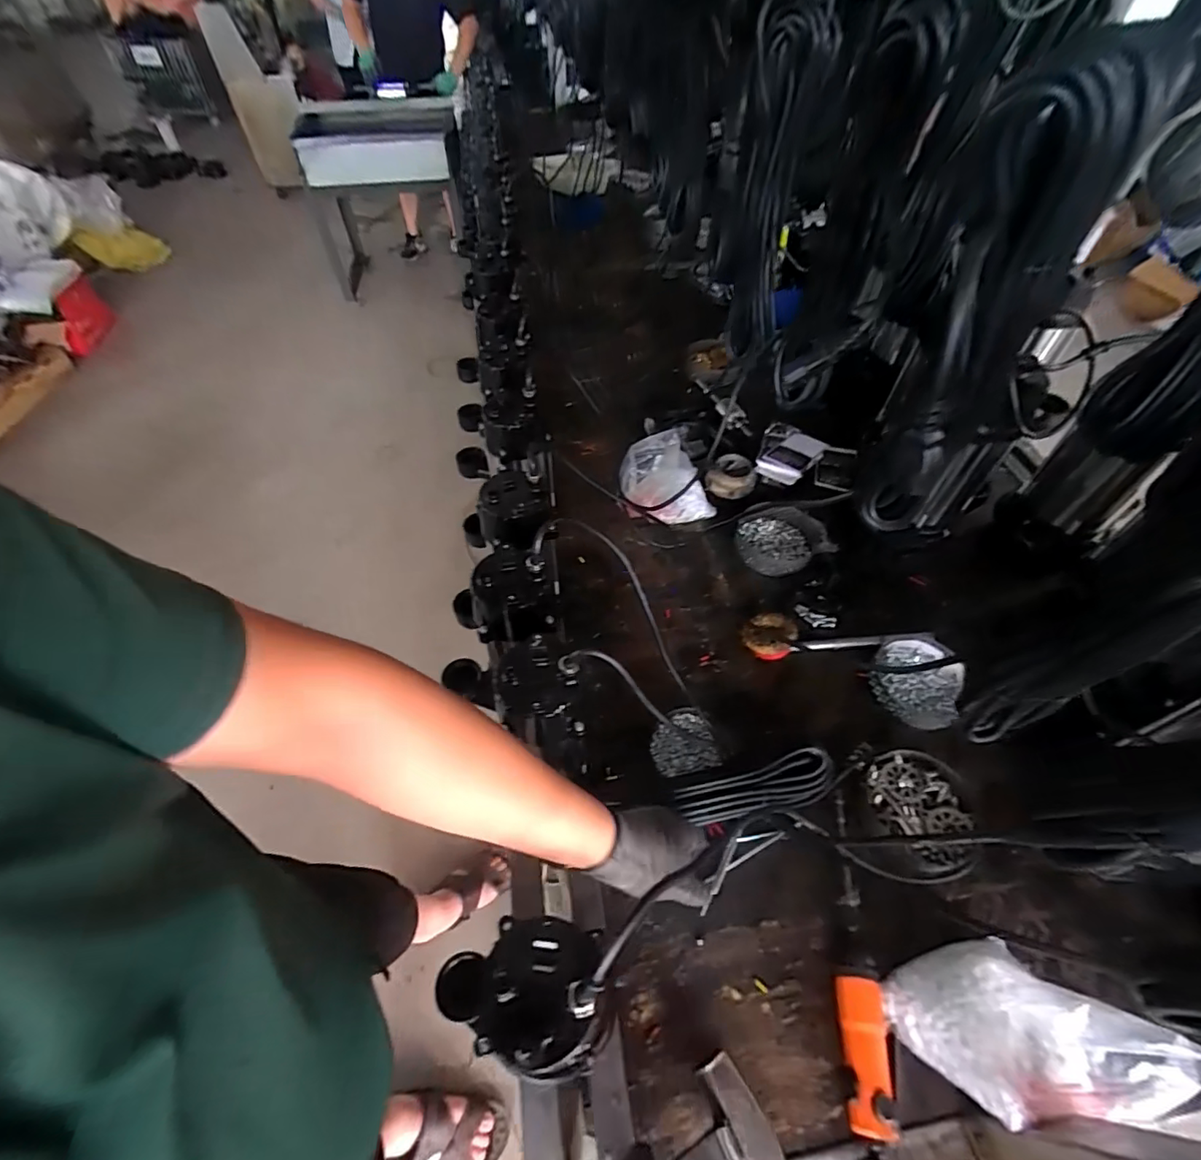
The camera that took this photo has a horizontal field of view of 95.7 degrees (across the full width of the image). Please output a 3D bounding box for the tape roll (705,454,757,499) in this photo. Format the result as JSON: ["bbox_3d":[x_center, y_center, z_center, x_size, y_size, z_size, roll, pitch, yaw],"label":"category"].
[{"bbox_3d":[0.244,-0.189,1.013,0.082,0.034,0.094,24,57,18],"label":"tape roll"}]

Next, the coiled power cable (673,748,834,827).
[{"bbox_3d":[0.183,0.244,0.638,0.190,0.025,0.054,-8,53,-9],"label":"coiled power cable"}]

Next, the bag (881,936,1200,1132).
[{"bbox_3d":[0.374,0.407,0.490,0.135,0.176,0.152,-28,57,-19],"label":"bag"}]

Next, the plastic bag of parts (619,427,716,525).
[{"bbox_3d":[0.119,-0.176,0.939,0.159,0.125,0.121,-12,53,-8],"label":"plastic bag of parts"}]

